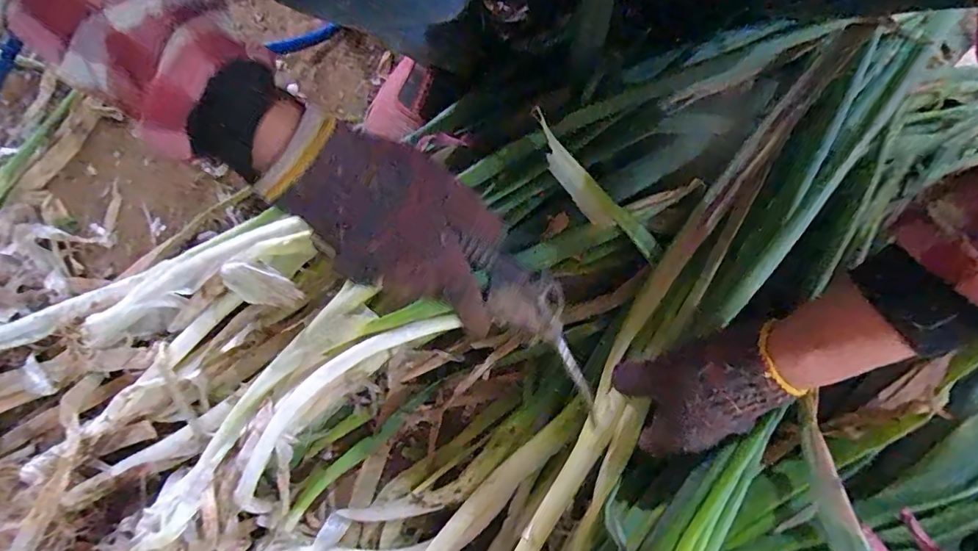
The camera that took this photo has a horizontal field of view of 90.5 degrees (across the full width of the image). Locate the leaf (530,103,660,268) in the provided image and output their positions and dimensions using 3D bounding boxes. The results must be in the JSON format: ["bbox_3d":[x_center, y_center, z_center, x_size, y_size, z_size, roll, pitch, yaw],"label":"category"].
[{"bbox_3d":[0.083,-0.063,0.386,0.161,0.015,0.024,40,81,-21],"label":"leaf"}]

